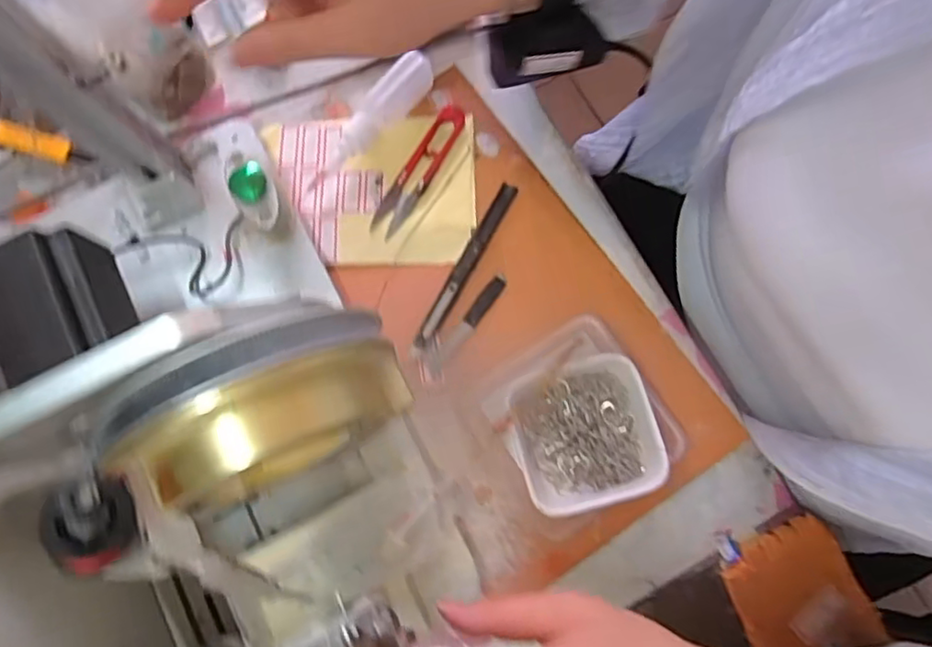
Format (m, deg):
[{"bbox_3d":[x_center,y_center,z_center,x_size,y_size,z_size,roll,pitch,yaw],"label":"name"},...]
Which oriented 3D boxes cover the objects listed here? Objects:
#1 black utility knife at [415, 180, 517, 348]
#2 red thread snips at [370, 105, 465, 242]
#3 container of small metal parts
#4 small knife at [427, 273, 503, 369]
[{"bbox_3d":[0.000,-0.040,0.419,0.013,0.005,0.127,27,78,5],"label":"black utility knife"},{"bbox_3d":[-0.032,-0.105,0.431,0.022,0.007,0.104,31,81,8],"label":"red thread snips"},{"bbox_3d":[0.070,0.066,0.379,0.080,0.035,0.082,-15,78,-1],"label":"container of small metal parts"},{"bbox_3d":[0.001,-0.001,0.418,0.012,0.004,0.078,39,82,10],"label":"small knife"}]

